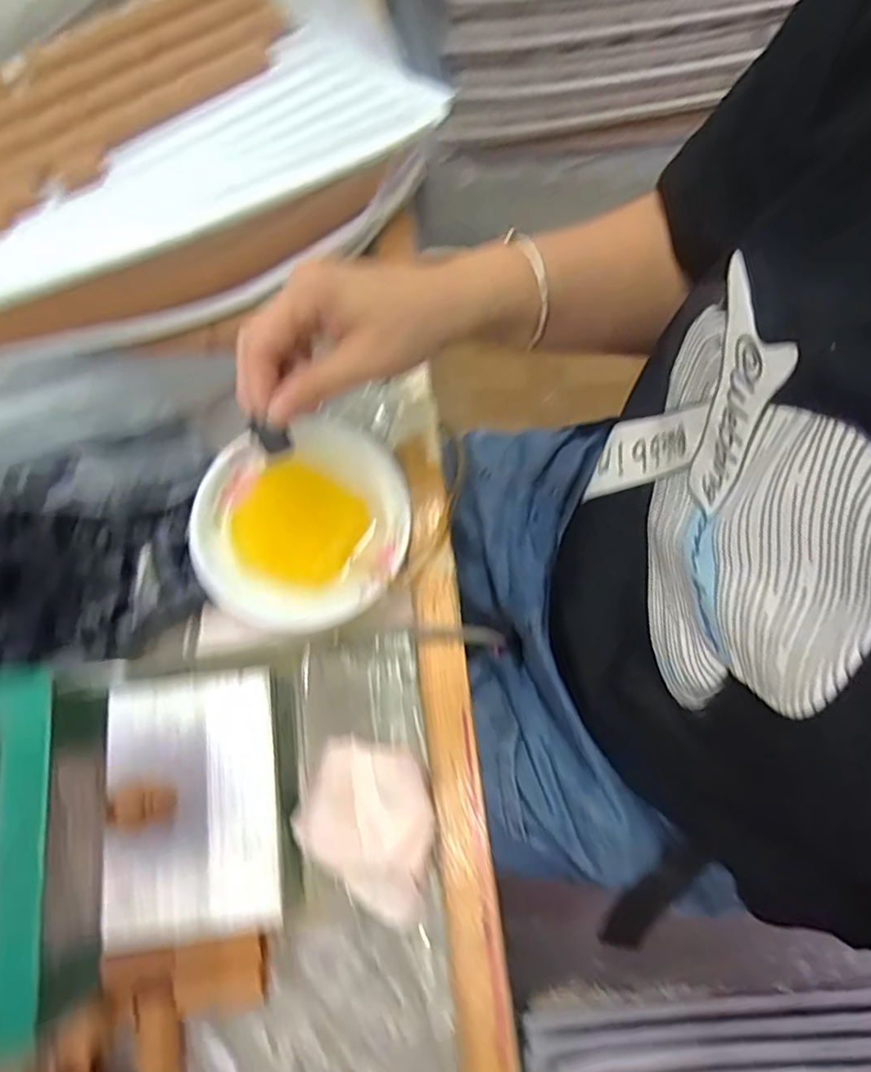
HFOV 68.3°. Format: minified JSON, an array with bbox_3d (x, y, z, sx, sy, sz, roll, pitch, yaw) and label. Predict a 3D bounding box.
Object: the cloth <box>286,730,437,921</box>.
[{"bbox_3d":[-0.040,0.160,0.357,0.075,0.033,0.085,11,74,3],"label":"cloth"}]

